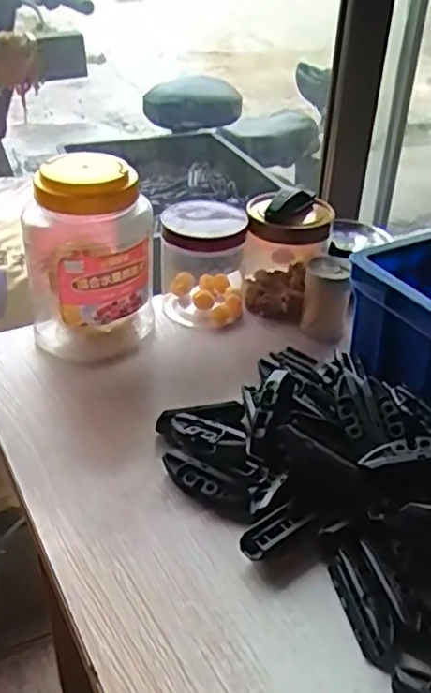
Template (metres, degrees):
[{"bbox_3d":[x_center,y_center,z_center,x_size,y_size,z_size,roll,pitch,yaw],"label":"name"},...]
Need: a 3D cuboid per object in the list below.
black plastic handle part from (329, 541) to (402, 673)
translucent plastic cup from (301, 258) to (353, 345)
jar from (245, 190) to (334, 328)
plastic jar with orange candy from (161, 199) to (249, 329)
[{"bbox_3d":[0.093,0.156,0.399,0.027,0.018,0.072,-7,36,-11],"label":"black plastic handle part"},{"bbox_3d":[0.110,-0.045,0.647,0.045,0.078,0.046,1,35,-1],"label":"translucent plastic cup"},{"bbox_3d":[0.072,-0.100,0.676,0.083,0.115,0.095,4,35,4],"label":"jar"},{"bbox_3d":[-0.012,-0.080,0.660,0.082,0.110,0.084,1,35,0],"label":"plastic jar with orange candy"}]

